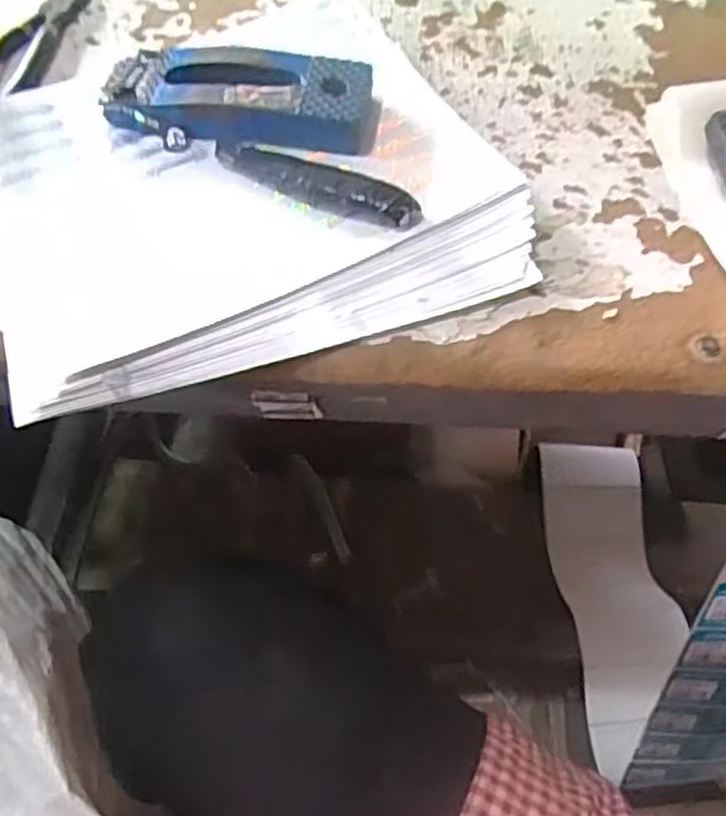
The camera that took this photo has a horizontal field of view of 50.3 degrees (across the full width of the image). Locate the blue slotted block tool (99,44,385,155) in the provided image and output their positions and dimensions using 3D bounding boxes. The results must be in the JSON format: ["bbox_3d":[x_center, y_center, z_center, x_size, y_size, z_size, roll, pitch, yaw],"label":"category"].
[{"bbox_3d":[-0.063,-0.162,0.406,0.140,0.023,0.057,5,60,5],"label":"blue slotted block tool"}]

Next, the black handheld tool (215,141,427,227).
[{"bbox_3d":[-0.025,-0.112,0.381,0.112,0.010,0.023,24,63,15],"label":"black handheld tool"}]

